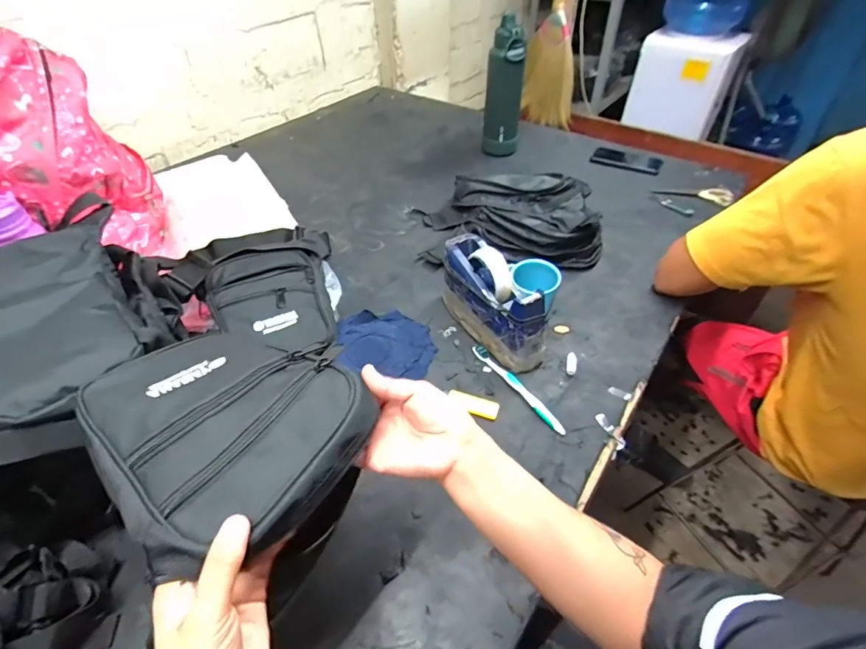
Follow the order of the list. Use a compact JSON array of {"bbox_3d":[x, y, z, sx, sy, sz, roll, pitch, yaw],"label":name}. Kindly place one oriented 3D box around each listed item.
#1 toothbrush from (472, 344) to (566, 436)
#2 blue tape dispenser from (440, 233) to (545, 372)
[{"bbox_3d":[0.116,0.083,0.601,0.017,0.017,0.180,-26,51,-23],"label":"toothbrush"},{"bbox_3d":[0.085,-0.036,0.644,0.066,0.125,0.205,-21,49,-20],"label":"blue tape dispenser"}]

